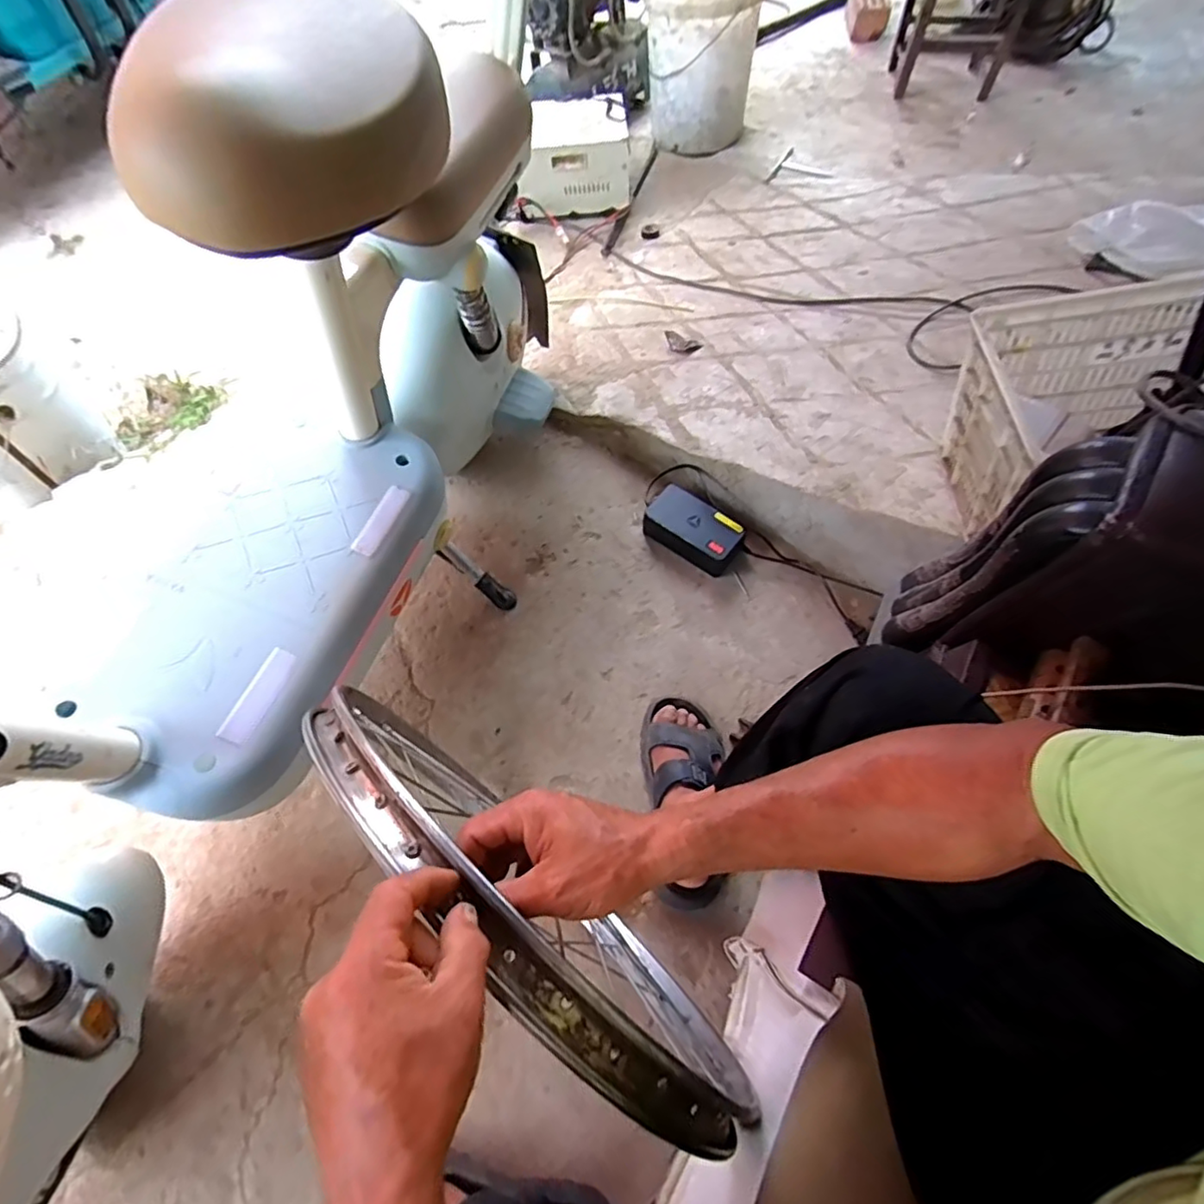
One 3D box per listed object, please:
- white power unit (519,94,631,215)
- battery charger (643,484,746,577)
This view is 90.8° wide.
[{"bbox_3d":[-0.075,-1.089,1.461,0.267,0.170,0.210,-5,64,-4],"label":"white power unit"},{"bbox_3d":[0.160,-0.127,1.030,0.169,0.065,0.091,36,68,15],"label":"battery charger"}]

